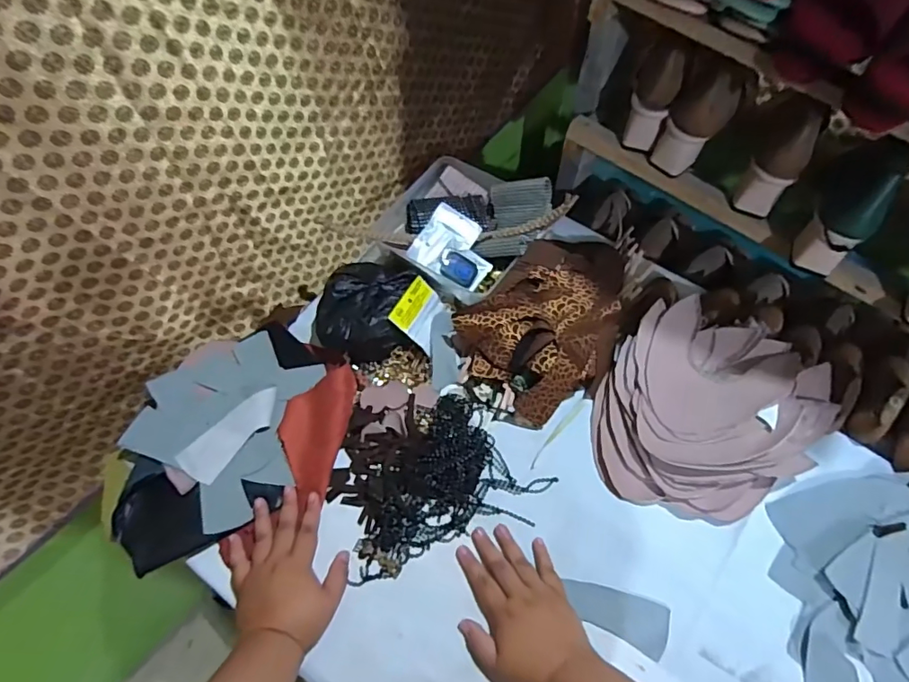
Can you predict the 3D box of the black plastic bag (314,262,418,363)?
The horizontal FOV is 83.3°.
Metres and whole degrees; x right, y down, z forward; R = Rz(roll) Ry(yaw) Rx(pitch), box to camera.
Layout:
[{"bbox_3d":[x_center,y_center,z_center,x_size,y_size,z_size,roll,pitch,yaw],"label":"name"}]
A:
[{"bbox_3d":[-0.118,-0.041,0.668,0.133,0.061,0.137,22,64,12],"label":"black plastic bag"}]

